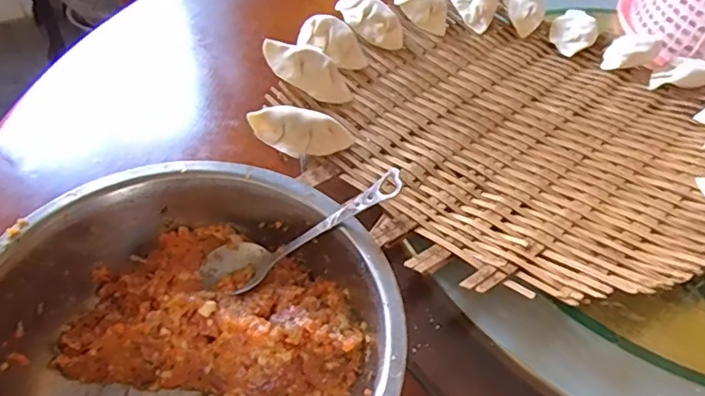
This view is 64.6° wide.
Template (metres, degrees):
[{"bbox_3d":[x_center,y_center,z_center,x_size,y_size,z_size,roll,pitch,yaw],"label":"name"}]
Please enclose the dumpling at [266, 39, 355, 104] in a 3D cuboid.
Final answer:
[{"bbox_3d":[-0.036,-0.105,0.456,0.079,0.021,0.033,30,48,-7],"label":"dumpling"}]

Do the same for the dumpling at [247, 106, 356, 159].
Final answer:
[{"bbox_3d":[-0.038,-0.047,0.415,0.076,0.026,0.033,4,47,-3],"label":"dumpling"}]

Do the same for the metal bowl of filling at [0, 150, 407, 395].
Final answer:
[{"bbox_3d":[-0.094,0.094,0.314,0.223,0.085,0.224,3,47,-3],"label":"metal bowl of filling"}]

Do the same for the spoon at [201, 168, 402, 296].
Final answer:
[{"bbox_3d":[-0.033,0.021,0.348,0.144,0.021,0.039,-29,44,21],"label":"spoon"}]

